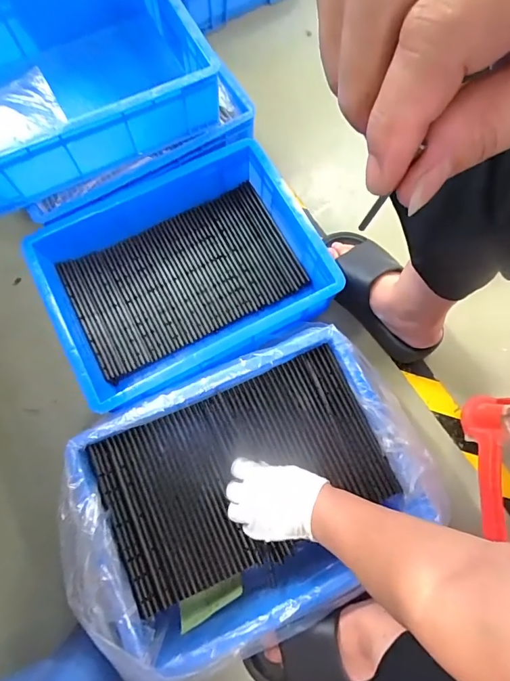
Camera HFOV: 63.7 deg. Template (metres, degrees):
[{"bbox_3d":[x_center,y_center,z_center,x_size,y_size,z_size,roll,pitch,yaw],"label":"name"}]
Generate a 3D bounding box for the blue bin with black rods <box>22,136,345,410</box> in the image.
[{"bbox_3d":[-0.117,-0.114,0.671,0.415,0.109,0.335,-27,77,-7],"label":"blue bin with black rods"}]

